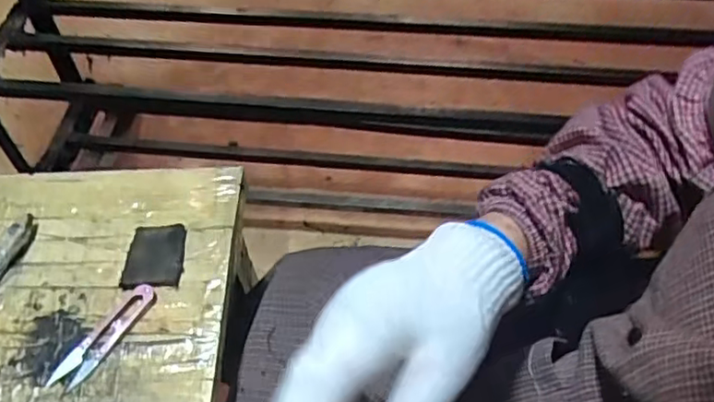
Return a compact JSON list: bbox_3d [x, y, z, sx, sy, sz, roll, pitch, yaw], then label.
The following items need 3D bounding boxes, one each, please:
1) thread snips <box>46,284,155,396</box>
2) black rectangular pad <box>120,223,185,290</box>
[{"bbox_3d":[-0.204,0.108,0.511,0.026,0.007,0.100,26,57,19],"label":"thread snips"},{"bbox_3d":[-0.178,0.046,0.553,0.050,0.008,0.064,-5,53,-3],"label":"black rectangular pad"}]

